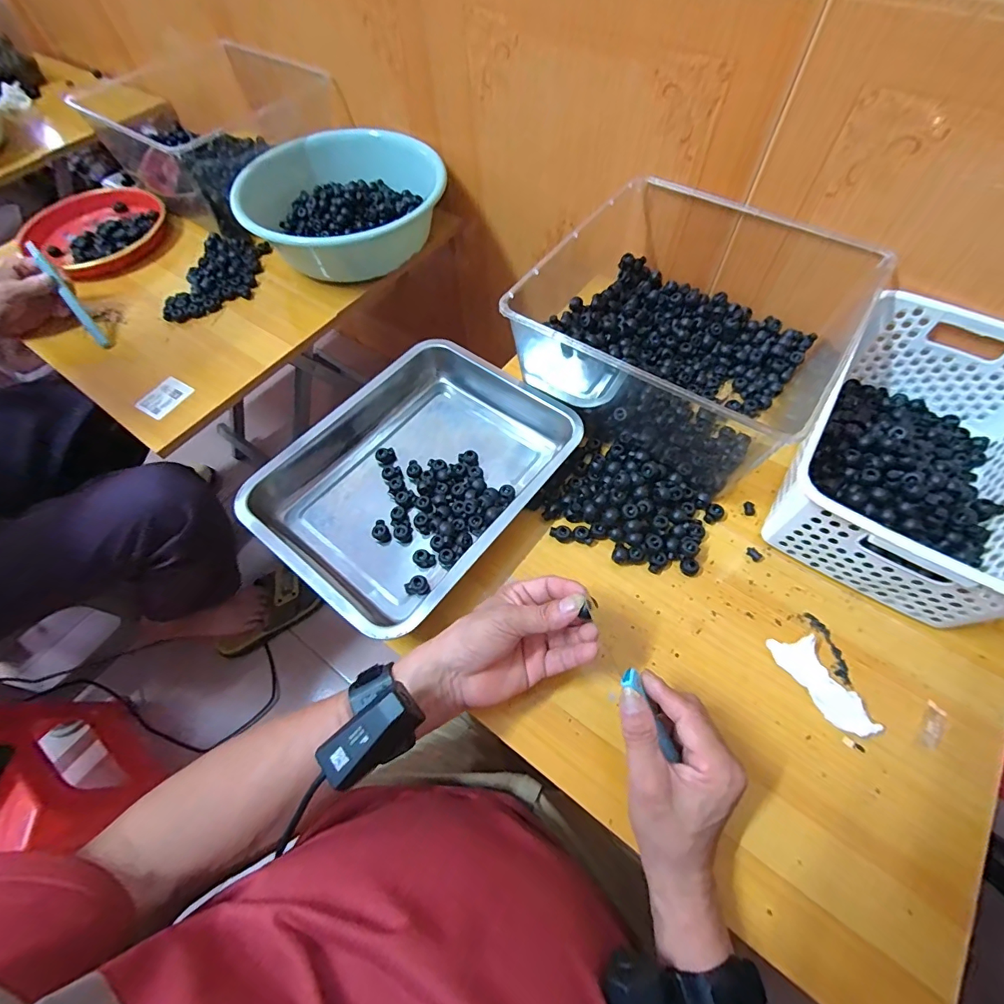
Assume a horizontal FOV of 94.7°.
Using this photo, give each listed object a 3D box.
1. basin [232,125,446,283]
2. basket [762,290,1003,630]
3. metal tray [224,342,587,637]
[{"bbox_3d":[-0.242,-0.463,0.712,0.283,0.091,0.248,-29,63,-14],"label":"basin"},{"bbox_3d":[0.407,-0.045,0.449,0.200,0.110,0.301,30,66,17],"label":"basket"},{"bbox_3d":[-0.087,-0.033,0.510,0.240,0.066,0.311,33,67,19],"label":"metal tray"}]

